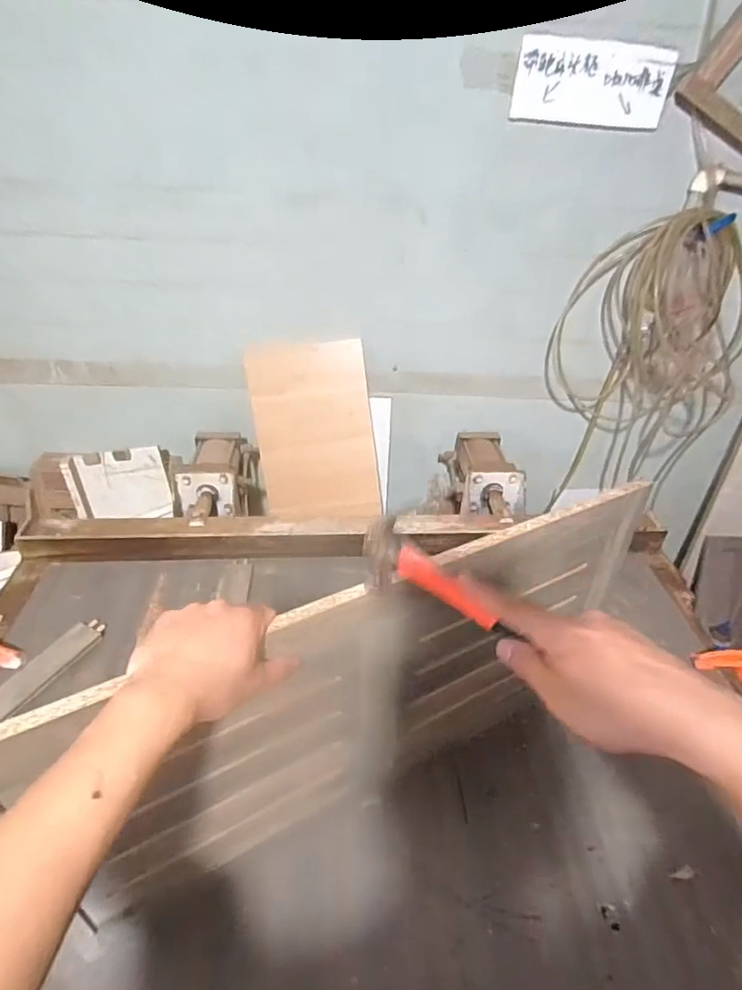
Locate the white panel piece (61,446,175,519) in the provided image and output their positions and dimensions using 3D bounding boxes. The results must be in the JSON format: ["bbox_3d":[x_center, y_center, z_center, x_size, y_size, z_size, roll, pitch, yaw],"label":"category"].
[{"bbox_3d":[-0.693,-0.023,1.451,0.268,0.193,0.028,-6,18,1],"label":"white panel piece"}]

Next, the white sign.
[{"bbox_3d":[0.416,-0.772,0.991,0.286,0.129,0.013,3,45,-1],"label":"white sign"}]

